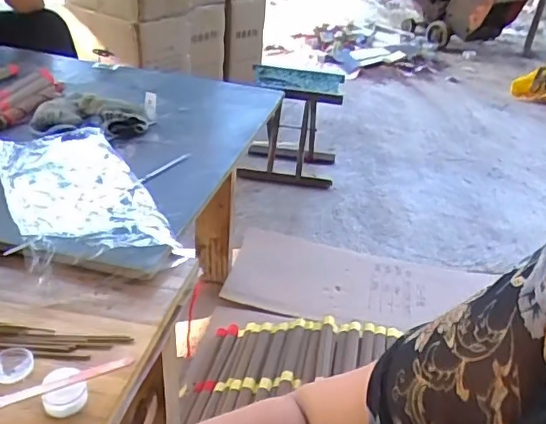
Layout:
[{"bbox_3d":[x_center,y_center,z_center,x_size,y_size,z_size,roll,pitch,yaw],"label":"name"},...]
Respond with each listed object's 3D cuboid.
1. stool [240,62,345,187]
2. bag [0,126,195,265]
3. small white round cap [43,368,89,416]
[{"bbox_3d":[0.066,-0.280,1.816,0.308,0.312,0.256,4,30,-2],"label":"stool"},{"bbox_3d":[-0.268,-0.034,0.764,0.174,0.026,0.370,-15,36,-30],"label":"bag"},{"bbox_3d":[-0.184,0.158,0.495,0.036,0.027,0.031,-14,35,-29],"label":"small white round cap"}]

